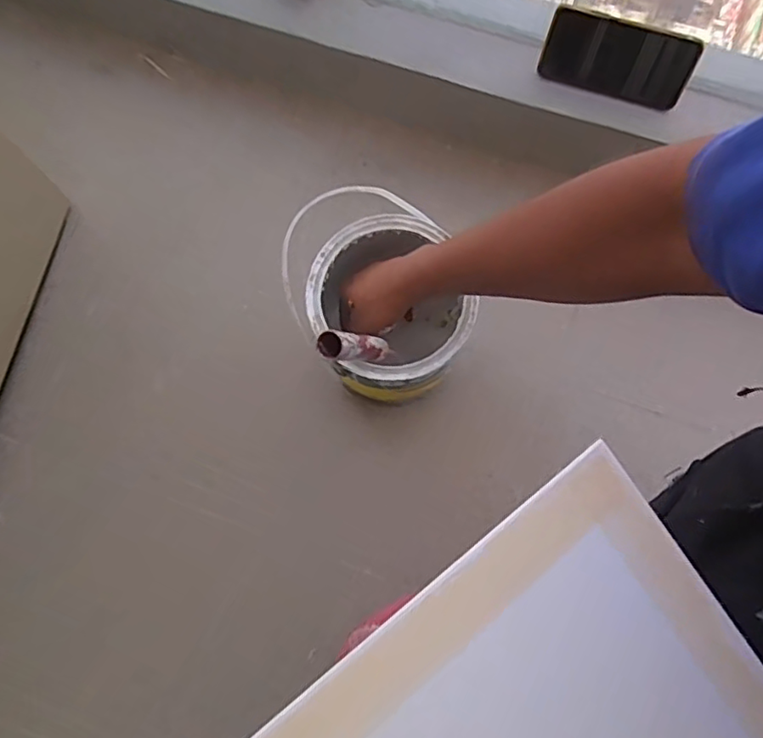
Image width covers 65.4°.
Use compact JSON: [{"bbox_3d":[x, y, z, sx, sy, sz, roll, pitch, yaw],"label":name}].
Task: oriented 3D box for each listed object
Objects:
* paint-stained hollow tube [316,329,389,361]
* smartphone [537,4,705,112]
[{"bbox_3d":[-0.021,-0.018,0.538,0.026,0.105,0.026,-1,88,25],"label":"paint-stained hollow tube"},{"bbox_3d":[0.268,-0.352,0.675,0.164,0.082,0.009,19,57,4],"label":"smartphone"}]

